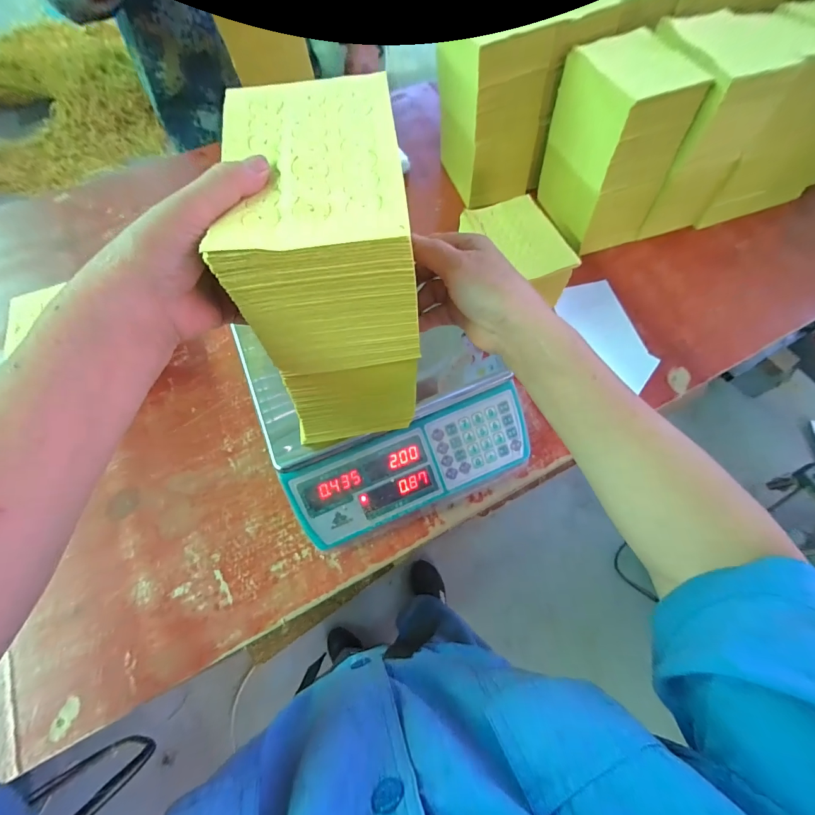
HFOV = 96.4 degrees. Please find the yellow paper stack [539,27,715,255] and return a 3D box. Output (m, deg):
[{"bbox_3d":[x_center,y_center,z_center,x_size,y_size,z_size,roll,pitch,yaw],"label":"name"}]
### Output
[{"bbox_3d":[0.317,-0.410,0.579,0.131,0.211,0.196,-15,68,-7],"label":"yellow paper stack"}]

